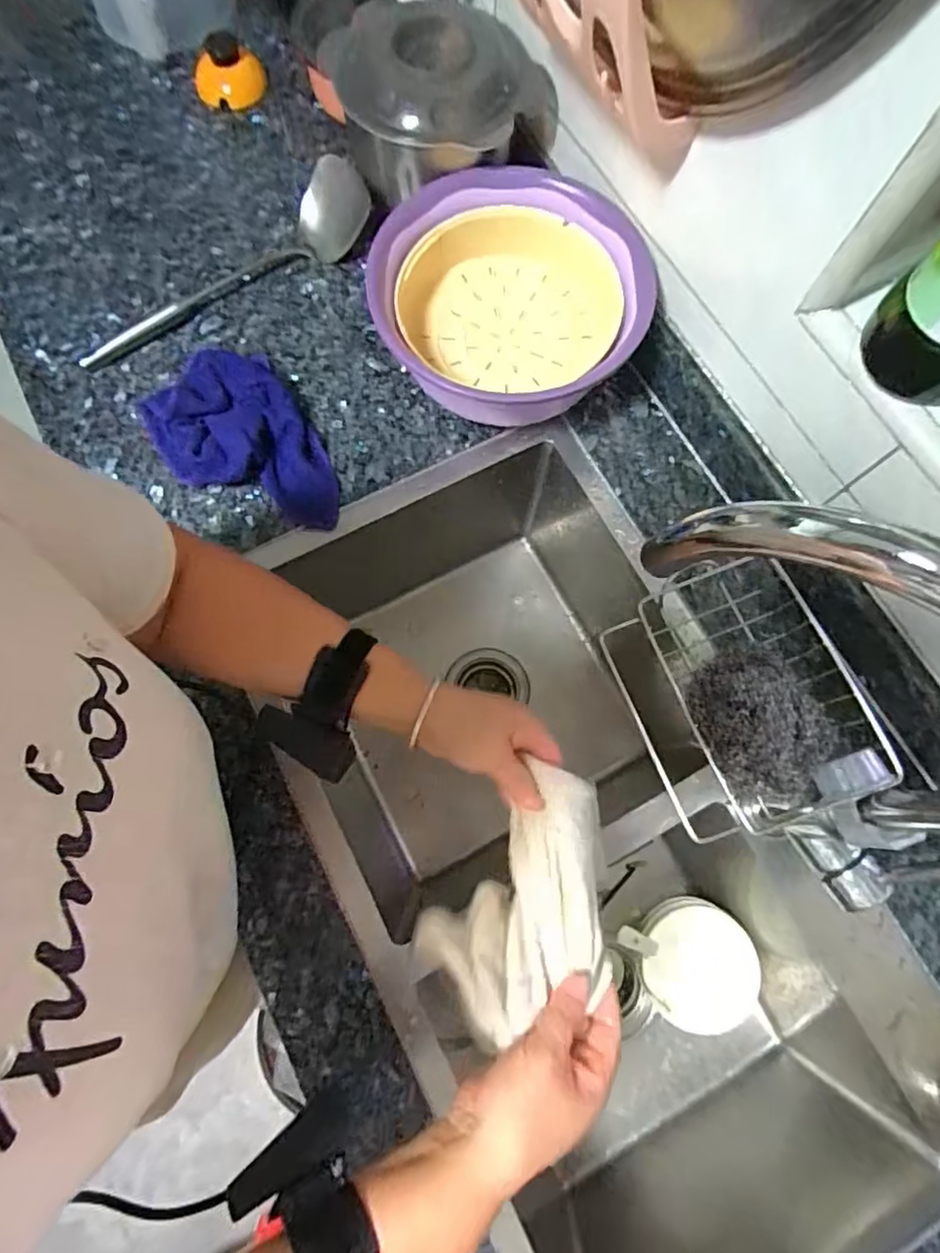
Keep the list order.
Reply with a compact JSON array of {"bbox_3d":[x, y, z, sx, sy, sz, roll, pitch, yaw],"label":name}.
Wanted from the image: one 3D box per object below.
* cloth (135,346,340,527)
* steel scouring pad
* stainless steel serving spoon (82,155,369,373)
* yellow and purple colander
[{"bbox_3d":[-0.230,-0.180,0.586,0.140,0.045,0.214,-34,78,-8],"label":"cloth"},{"bbox_3d":[0.204,0.067,0.397,0.086,0.036,0.103,-23,77,-5],"label":"steel scouring pad"},{"bbox_3d":[-0.276,-0.404,0.636,0.348,0.056,0.103,-24,77,-6],"label":"stainless steel serving spoon"},{"bbox_3d":[0.039,-0.316,0.594,0.253,0.104,0.255,0,76,0],"label":"yellow and purple colander"}]

